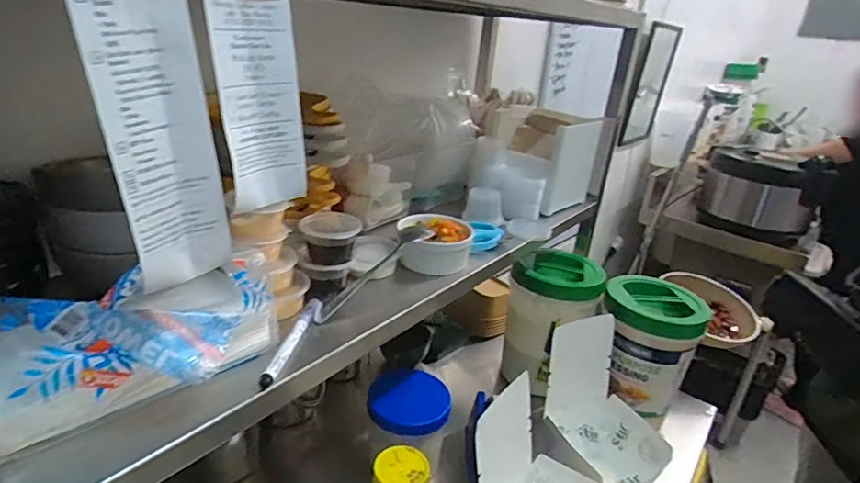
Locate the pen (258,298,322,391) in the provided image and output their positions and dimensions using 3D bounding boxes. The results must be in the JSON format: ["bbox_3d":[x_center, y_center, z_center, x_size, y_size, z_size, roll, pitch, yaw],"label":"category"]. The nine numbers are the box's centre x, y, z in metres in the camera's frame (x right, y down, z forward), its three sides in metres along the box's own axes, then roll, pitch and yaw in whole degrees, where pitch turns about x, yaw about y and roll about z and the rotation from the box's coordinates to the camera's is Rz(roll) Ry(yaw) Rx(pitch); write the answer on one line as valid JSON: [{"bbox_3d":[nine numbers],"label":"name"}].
[{"bbox_3d":[-0.128,0.091,0.488,0.014,0.012,0.136,8,23,5],"label":"pen"}]

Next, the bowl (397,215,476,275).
[{"bbox_3d":[0.004,0.003,0.674,0.096,0.050,0.081,2,24,-9],"label":"bowl"}]

